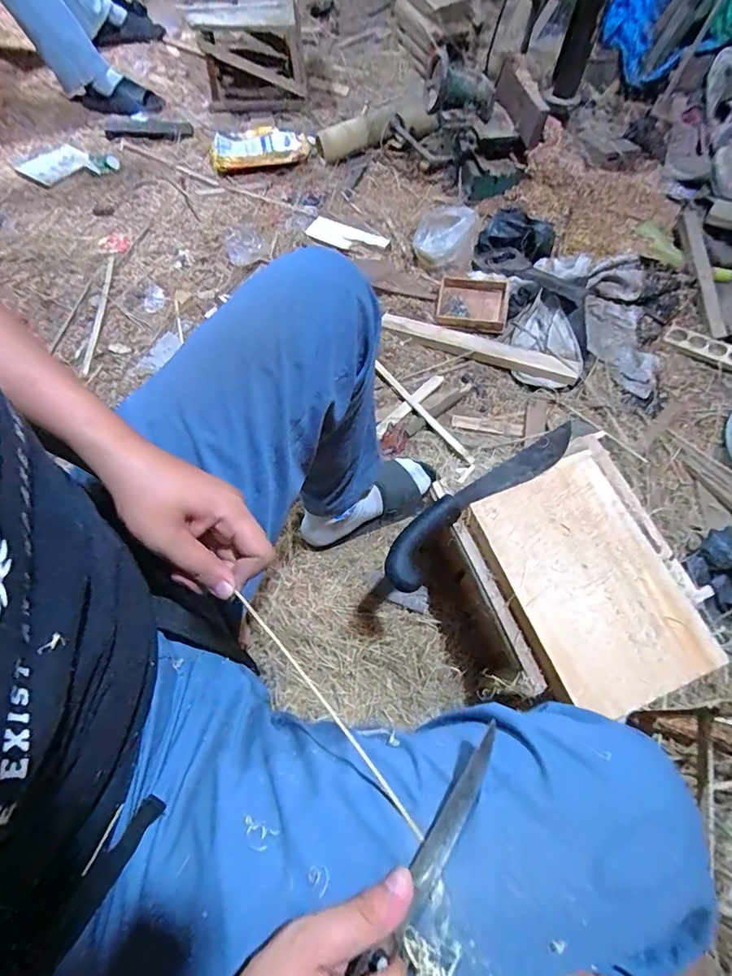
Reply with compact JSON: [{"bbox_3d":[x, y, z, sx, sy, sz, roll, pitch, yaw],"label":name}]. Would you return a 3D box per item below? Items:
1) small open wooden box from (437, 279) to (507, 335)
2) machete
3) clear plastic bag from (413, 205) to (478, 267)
[{"bbox_3d":[0.247,-0.433,1.099,0.155,0.027,0.125,11,64,4],"label":"small open wooden box"},{"bbox_3d":[0.160,0.007,0.644,0.358,0.033,0.066,-38,70,-20],"label":"machete"},{"bbox_3d":[0.186,-0.635,1.175,0.128,0.061,0.175,27,64,12],"label":"clear plastic bag"}]

